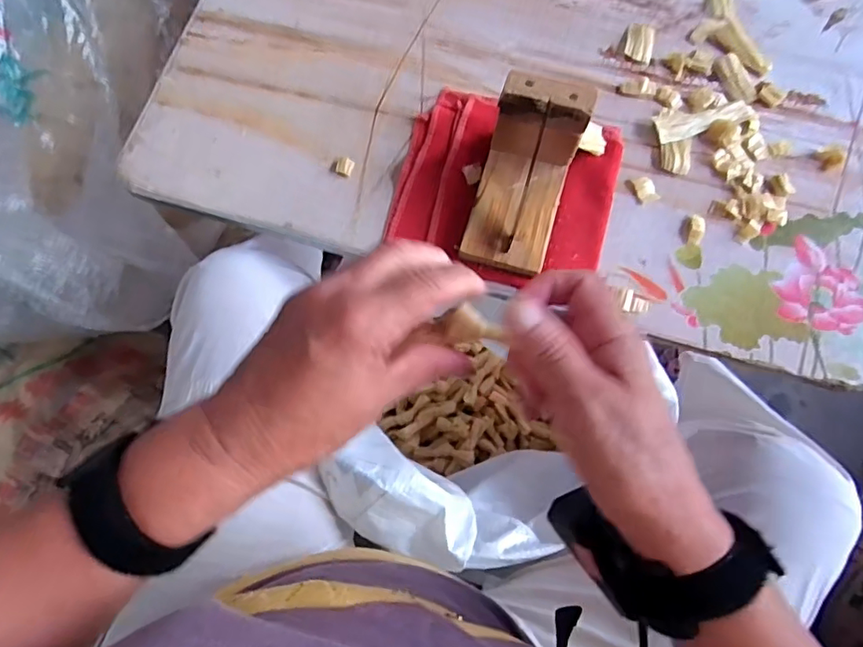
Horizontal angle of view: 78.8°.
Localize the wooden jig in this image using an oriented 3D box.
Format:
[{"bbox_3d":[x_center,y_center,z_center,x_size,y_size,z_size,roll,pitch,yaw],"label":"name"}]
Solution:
[{"bbox_3d":[0.064,-0.100,0.360,0.060,0.069,0.107,16,74,4],"label":"wooden jig"}]

